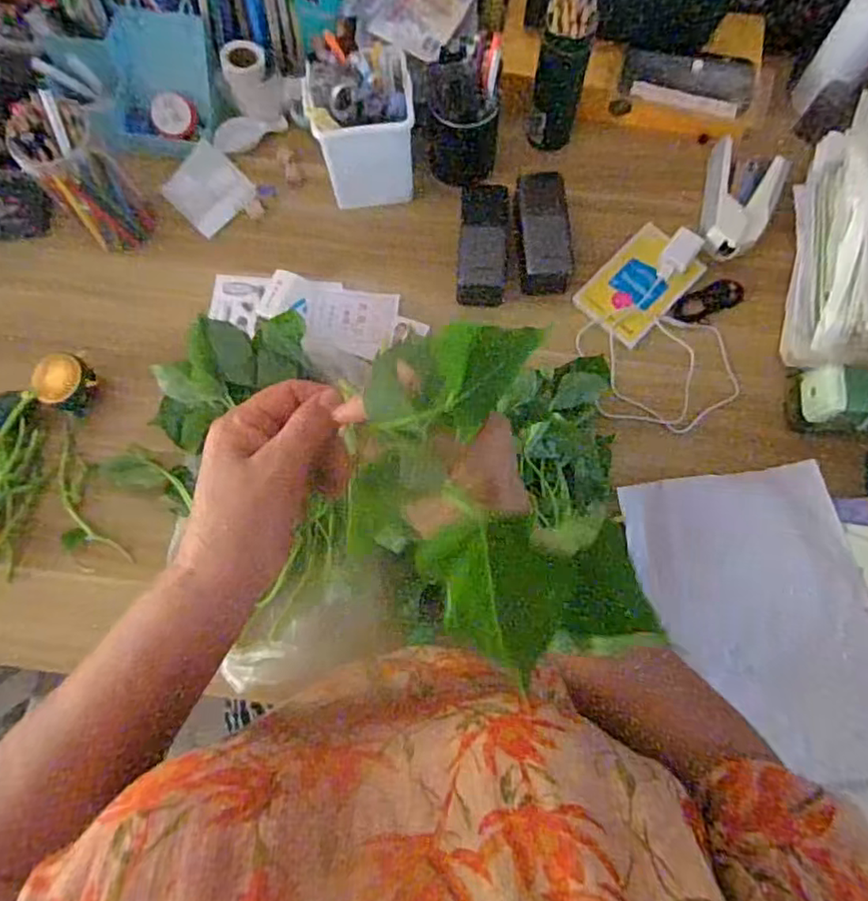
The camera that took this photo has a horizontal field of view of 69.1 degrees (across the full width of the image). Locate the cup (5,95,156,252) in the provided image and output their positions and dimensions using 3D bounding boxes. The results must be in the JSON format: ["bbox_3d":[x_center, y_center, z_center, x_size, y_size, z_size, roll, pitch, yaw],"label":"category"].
[{"bbox_3d":[-0.371,-0.290,0.677,0.076,0.163,0.067,-43,79,-8],"label":"cup"}]

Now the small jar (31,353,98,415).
[{"bbox_3d":[-0.397,-0.074,0.681,0.056,0.030,0.057,0,76,1],"label":"small jar"}]

